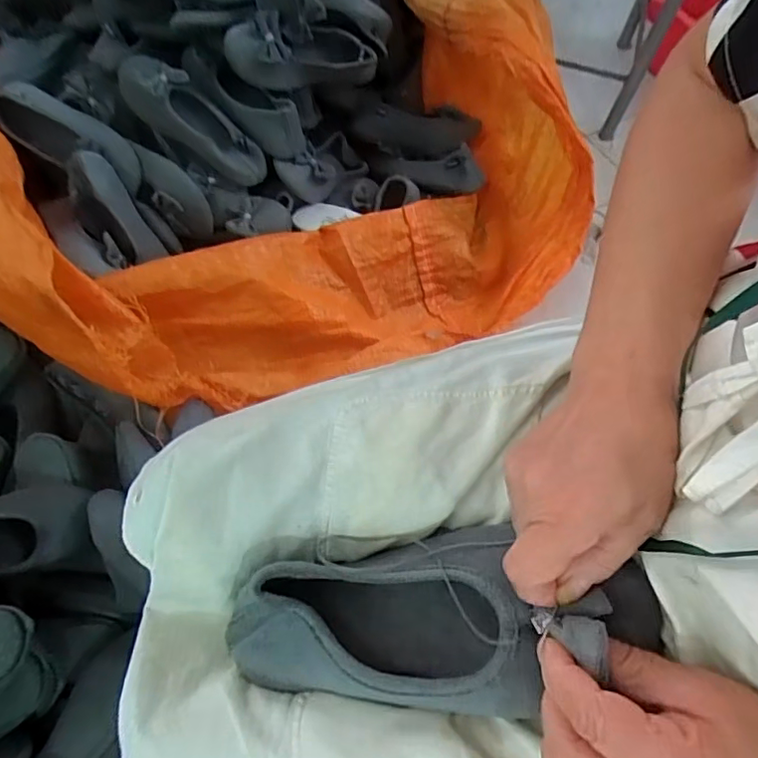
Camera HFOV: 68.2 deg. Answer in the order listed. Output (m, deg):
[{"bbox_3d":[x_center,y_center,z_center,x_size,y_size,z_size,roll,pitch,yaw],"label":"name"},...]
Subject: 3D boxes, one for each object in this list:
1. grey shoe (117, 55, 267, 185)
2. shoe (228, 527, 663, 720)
[{"bbox_3d":[-0.273,-0.387,0.839,0.241,0.052,0.082,37,65,-15],"label":"grey shoe"},{"bbox_3d":[0.027,0.131,0.311,0.234,0.055,0.092,-8,64,13],"label":"shoe"}]

